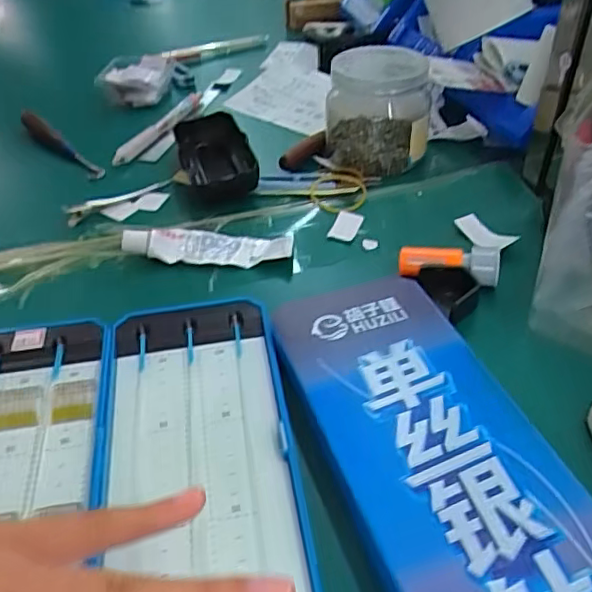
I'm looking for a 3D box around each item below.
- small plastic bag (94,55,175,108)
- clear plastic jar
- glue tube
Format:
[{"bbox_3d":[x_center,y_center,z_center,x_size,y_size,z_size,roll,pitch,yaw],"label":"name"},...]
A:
[{"bbox_3d":[-0.163,-0.225,0.615,0.066,0.022,0.081,2,41,6],"label":"small plastic bag"},{"bbox_3d":[0.065,-0.152,0.486,0.081,0.072,0.094,2,40,5],"label":"clear plastic jar"},{"bbox_3d":[-0.059,-0.035,0.401,0.111,0.016,0.028,-1,40,1],"label":"glue tube"}]

